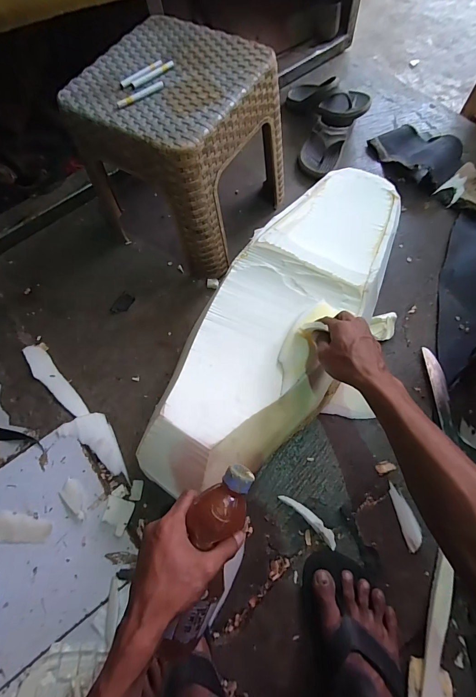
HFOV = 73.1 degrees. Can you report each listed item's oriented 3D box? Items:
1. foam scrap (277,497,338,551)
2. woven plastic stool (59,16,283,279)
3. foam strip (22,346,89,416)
[{"bbox_3d":[0.118,0.281,0.532,0.111,0.007,0.020,41,74,17],"label":"foam scrap"},{"bbox_3d":[-0.104,-0.386,0.644,0.303,0.271,0.301,32,75,14],"label":"woven plastic stool"},{"bbox_3d":[-0.379,0.067,0.660,0.040,0.023,0.200,-41,71,-14],"label":"foam strip"}]

